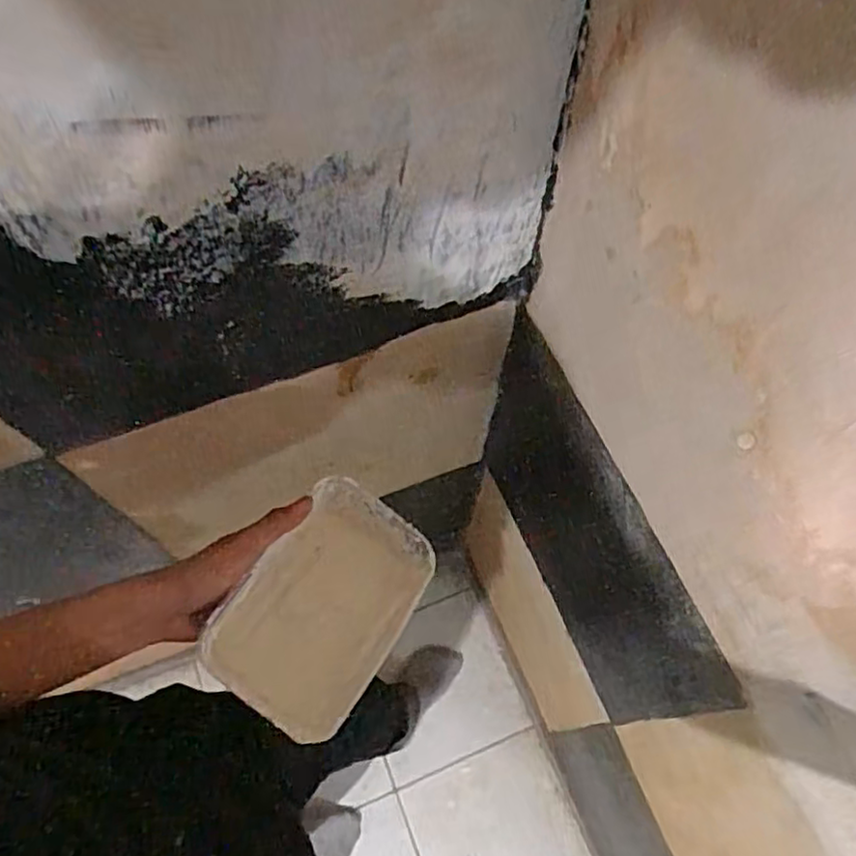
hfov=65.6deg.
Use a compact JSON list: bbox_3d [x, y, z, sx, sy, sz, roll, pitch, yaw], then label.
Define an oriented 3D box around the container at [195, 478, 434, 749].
[{"bbox_3d":[-0.077,0.131,0.500,0.115,0.040,0.171,27,67,11],"label":"container"}]

